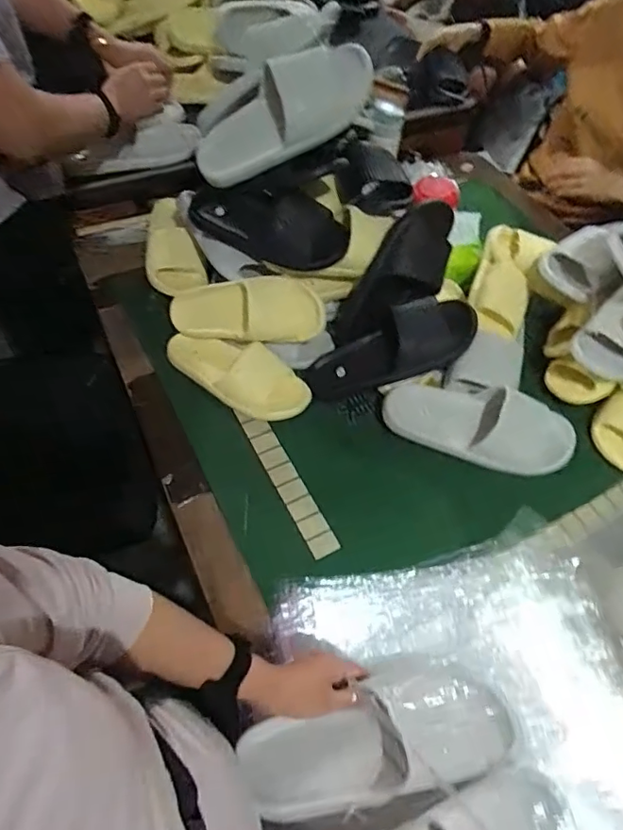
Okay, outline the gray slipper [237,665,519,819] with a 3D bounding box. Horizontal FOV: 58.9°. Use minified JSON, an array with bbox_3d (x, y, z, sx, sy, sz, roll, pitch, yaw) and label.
[{"bbox_3d":[0.060,0.318,0.535,0.244,0.069,0.098,-12,58,-8],"label":"gray slipper"}]

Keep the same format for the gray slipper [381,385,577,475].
[{"bbox_3d":[0.253,0.009,0.827,0.284,0.073,0.105,23,58,11],"label":"gray slipper"}]

